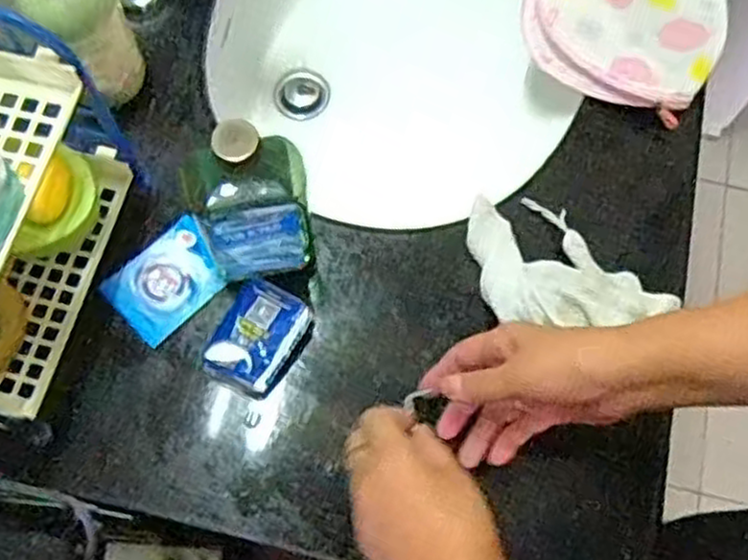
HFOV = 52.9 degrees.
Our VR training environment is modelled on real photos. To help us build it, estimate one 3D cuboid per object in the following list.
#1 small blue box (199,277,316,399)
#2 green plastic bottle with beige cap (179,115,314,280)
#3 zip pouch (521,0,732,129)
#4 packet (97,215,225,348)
[{"bbox_3d":[-0.089,0.046,0.576,0.062,0.030,0.081,27,72,8],"label":"small blue box"},{"bbox_3d":[-0.083,-0.049,0.528,0.080,0.162,0.049,-14,71,-6],"label":"green plastic bottle with beige cap"},{"bbox_3d":[0.229,-0.248,0.688,0.179,0.044,0.180,27,72,8],"label":"zip pouch"},{"bbox_3d":[-0.162,-0.001,0.599,0.068,0.011,0.089,42,74,13],"label":"packet"}]

